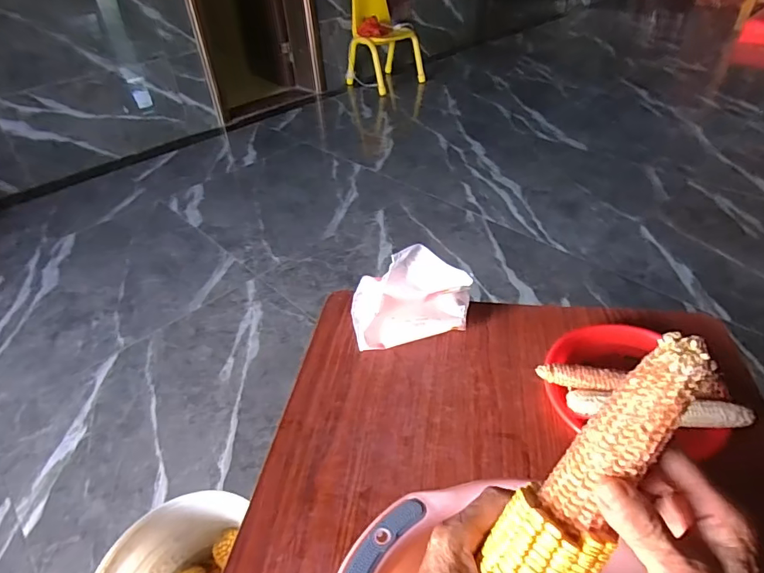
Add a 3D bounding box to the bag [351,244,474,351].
[{"bbox_3d":[0.042,0.011,0.666,0.161,0.116,0.089,-5,40,-2],"label":"bag"}]

